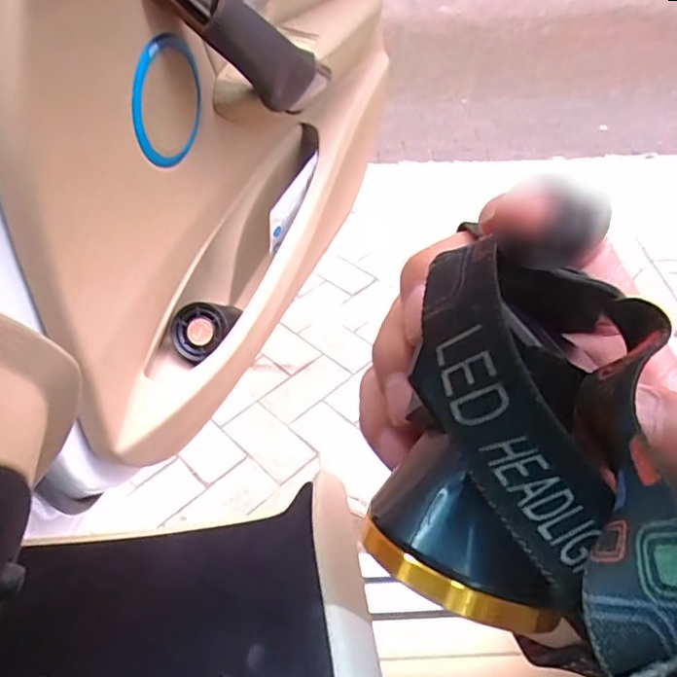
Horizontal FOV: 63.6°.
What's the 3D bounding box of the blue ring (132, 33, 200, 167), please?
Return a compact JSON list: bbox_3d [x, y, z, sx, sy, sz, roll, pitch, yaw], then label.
[{"bbox_3d":[-0.155,-0.224,0.524,0.020,0.110,0.126,13,20,10],"label":"blue ring"}]

